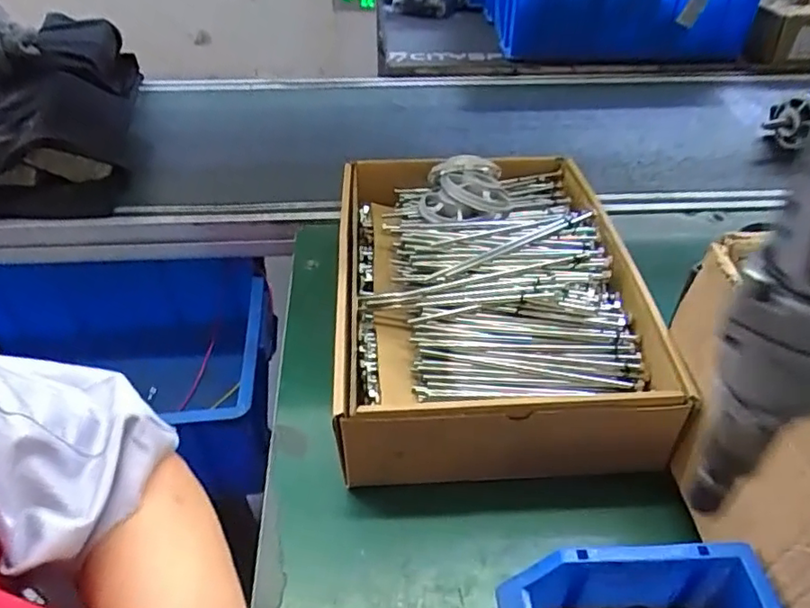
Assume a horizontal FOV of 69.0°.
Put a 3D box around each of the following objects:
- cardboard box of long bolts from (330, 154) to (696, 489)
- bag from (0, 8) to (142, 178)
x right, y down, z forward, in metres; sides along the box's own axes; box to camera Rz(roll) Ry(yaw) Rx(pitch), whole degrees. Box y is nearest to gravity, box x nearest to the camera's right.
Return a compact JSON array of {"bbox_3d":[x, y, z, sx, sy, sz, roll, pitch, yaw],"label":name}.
[{"bbox_3d":[0.075,-0.009,0.588,0.274,0.122,0.373,-2,41,-2],"label":"cardboard box of long bolts"},{"bbox_3d":[-0.616,-0.327,0.893,0.354,0.130,0.442,-12,42,-13],"label":"bag"}]

